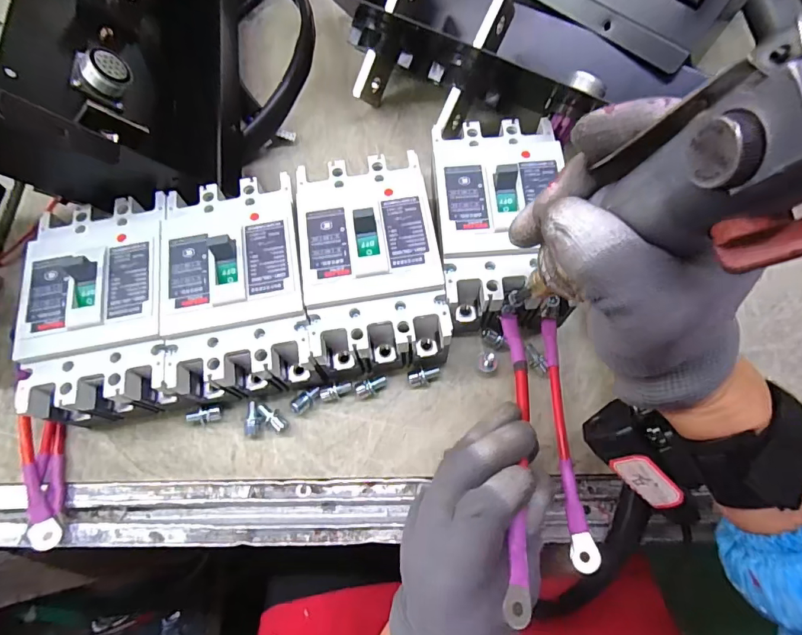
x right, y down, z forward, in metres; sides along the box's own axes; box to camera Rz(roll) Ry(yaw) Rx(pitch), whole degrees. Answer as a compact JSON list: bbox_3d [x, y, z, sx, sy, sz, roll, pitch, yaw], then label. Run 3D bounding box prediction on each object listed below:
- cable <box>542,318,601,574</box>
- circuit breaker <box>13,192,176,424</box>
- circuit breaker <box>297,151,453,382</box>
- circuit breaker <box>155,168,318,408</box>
[{"bbox_3d":[0.103,0.071,0.283,0.013,0.013,0.152,-1,70,1],"label":"cable"},{"bbox_3d":[-0.204,-0.006,0.329,0.092,0.074,0.146,-10,70,-2],"label":"circuit breaker"},{"bbox_3d":[-0.021,-0.038,0.337,0.091,0.069,0.147,-7,70,-1],"label":"circuit breaker"},{"bbox_3d":[-0.113,-0.021,0.332,0.093,0.071,0.146,-9,70,-1],"label":"circuit breaker"}]

